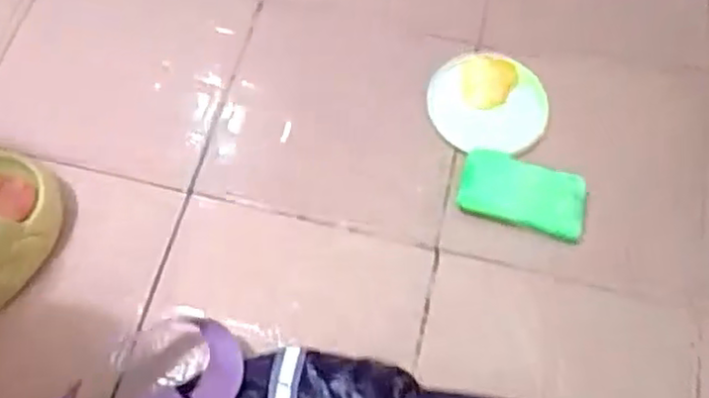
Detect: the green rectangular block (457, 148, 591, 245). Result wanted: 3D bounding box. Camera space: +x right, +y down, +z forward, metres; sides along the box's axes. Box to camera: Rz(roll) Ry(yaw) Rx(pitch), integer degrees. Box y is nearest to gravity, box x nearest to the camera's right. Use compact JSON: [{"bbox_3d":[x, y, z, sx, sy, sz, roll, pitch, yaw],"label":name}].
[{"bbox_3d":[0.135,-0.005,0.534,0.097,0.021,0.057,16,64,8],"label":"green rectangular block"}]

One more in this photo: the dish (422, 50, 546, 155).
[{"bbox_3d":[0.114,-0.082,0.575,0.099,0.009,0.094,0,63,0],"label":"dish"}]

